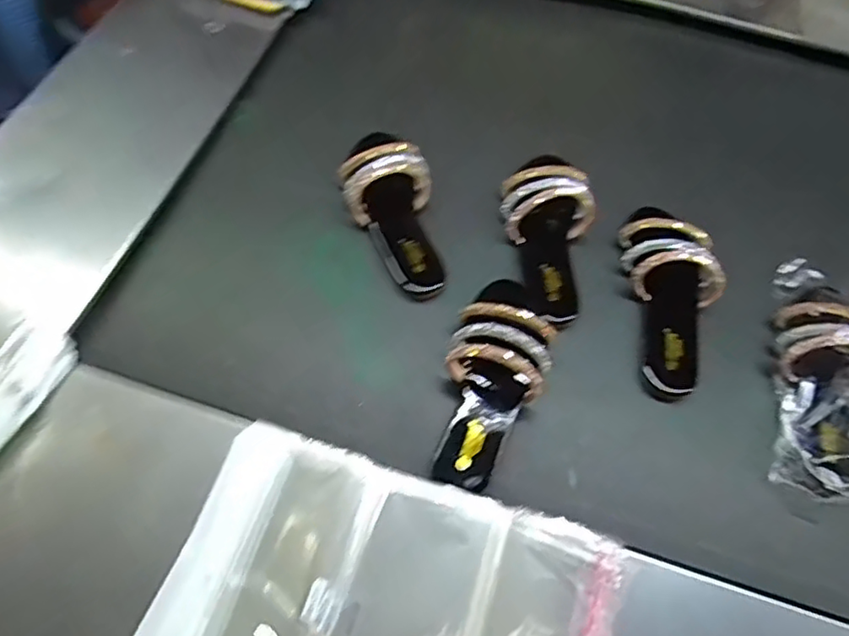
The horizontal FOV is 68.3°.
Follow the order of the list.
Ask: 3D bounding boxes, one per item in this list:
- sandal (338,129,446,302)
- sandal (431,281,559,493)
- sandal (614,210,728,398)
[{"bbox_3d":[-0.038,-0.146,0.760,0.103,0.053,0.253,-14,63,-11],"label":"sandal"},{"bbox_3d":[0.073,0.055,0.645,0.098,0.063,0.237,17,61,6],"label":"sandal"},{"bbox_3d":[0.281,-0.032,0.704,0.085,0.069,0.254,1,61,-3],"label":"sandal"}]

